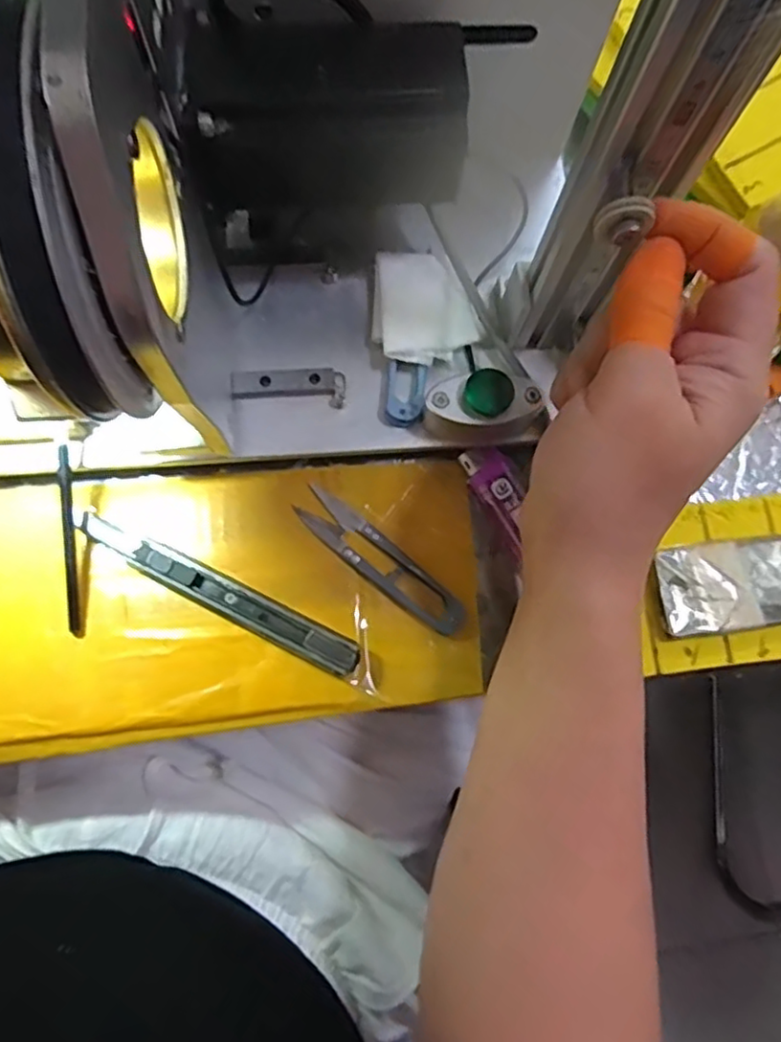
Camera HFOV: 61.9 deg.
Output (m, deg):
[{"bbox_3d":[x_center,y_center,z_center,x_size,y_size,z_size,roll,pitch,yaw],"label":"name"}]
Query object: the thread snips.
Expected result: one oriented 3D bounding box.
[{"bbox_3d":[-0.004,0.021,0.333,0.102,0.005,0.022,39,79,5],"label":"thread snips"}]

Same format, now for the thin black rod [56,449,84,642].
[{"bbox_3d":[-0.157,0.011,0.318,0.006,0.007,0.091,-1,96,-2],"label":"thin black rod"}]

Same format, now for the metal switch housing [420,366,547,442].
[{"bbox_3d":[0.045,-0.056,0.323,0.054,0.035,0.024,2,78,-2],"label":"metal switch housing"}]

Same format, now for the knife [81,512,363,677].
[{"bbox_3d":[-0.085,0.036,0.323,0.152,0.016,0.017,26,78,3],"label":"knife"}]

